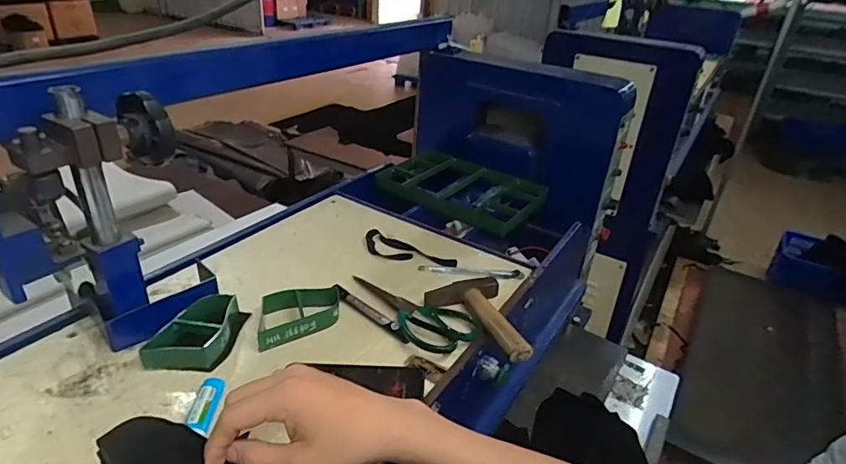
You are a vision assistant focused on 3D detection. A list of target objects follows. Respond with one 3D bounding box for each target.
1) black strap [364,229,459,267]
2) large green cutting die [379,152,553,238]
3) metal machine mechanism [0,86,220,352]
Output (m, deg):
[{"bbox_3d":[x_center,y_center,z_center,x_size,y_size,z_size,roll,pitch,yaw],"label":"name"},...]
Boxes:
[{"bbox_3d":[-0.025,0.033,0.814,0.159,0.009,0.054,19,34,19],"label":"black strap"},{"bbox_3d":[0.074,-0.096,1.041,0.309,0.028,0.228,24,34,28],"label":"large green cutting die"},{"bbox_3d":[-0.348,-0.008,0.551,0.200,0.268,0.084,-16,38,-31],"label":"metal machine mechanism"}]

